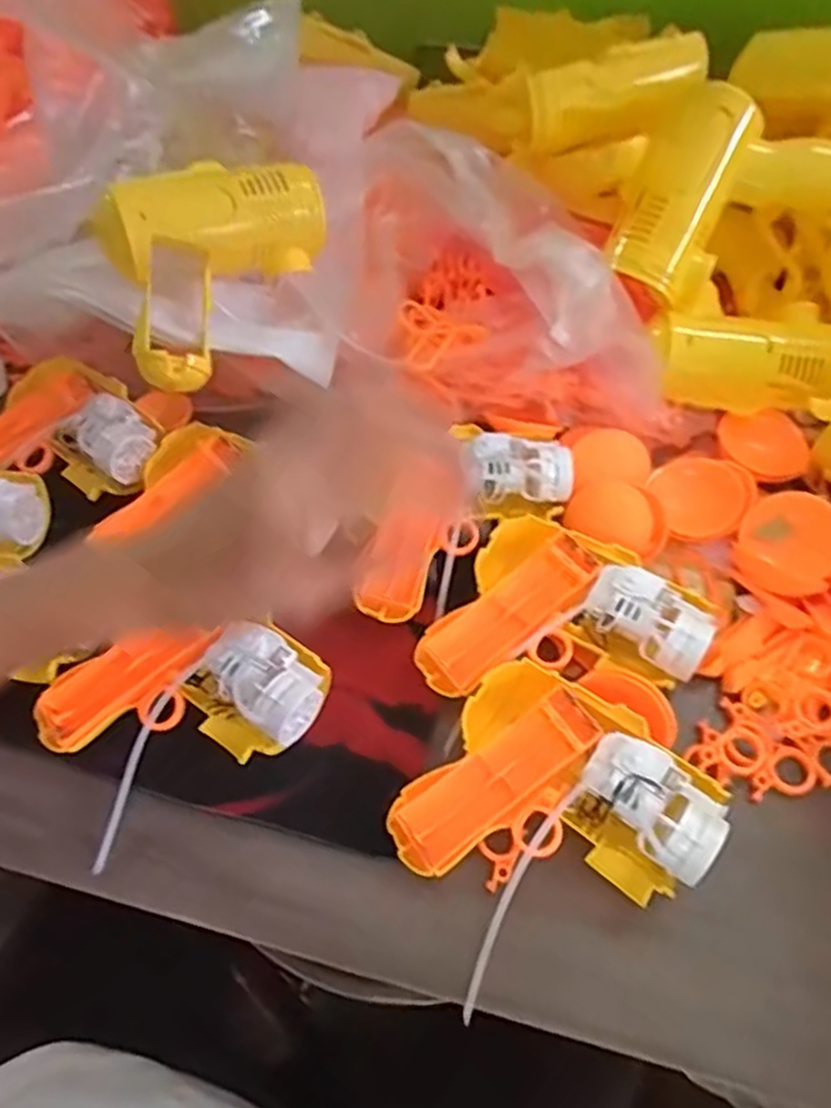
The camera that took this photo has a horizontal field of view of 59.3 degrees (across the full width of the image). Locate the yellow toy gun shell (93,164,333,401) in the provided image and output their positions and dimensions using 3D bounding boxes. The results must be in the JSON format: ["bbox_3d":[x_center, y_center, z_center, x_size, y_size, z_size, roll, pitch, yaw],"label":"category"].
[{"bbox_3d":[-0.112,-0.167,0.439,0.128,0.115,0.029,-20,24,-30],"label":"yellow toy gun shell"}]

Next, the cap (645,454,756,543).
[{"bbox_3d":[0.177,-0.036,0.452,0.056,0.010,0.055,-6,73,21],"label":"cap"}]

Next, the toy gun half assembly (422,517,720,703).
[{"bbox_3d":[0.084,0.043,0.402,0.132,0.034,0.116,27,65,18],"label":"toy gun half assembly"}]

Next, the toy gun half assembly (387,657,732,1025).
[{"bbox_3d":[0.063,0.134,0.355,0.130,0.040,0.136,32,67,20],"label":"toy gun half assembly"}]

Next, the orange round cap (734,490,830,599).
[{"bbox_3d":[0.216,-0.006,0.423,0.058,0.015,0.058,-6,74,21],"label":"orange round cap"}]

